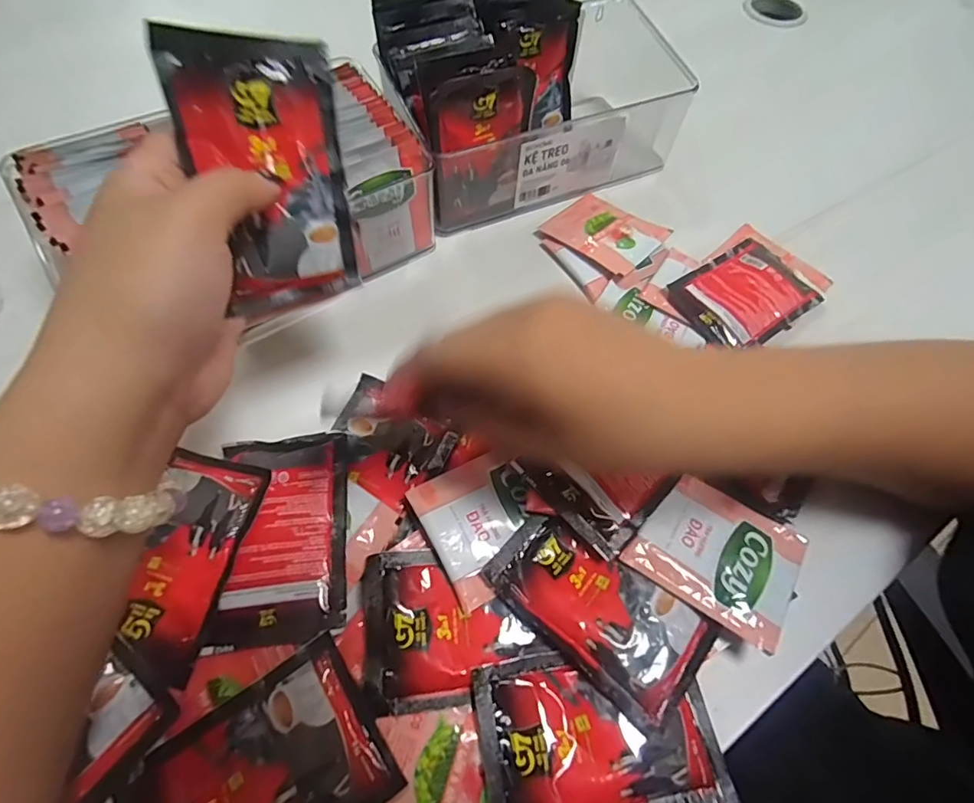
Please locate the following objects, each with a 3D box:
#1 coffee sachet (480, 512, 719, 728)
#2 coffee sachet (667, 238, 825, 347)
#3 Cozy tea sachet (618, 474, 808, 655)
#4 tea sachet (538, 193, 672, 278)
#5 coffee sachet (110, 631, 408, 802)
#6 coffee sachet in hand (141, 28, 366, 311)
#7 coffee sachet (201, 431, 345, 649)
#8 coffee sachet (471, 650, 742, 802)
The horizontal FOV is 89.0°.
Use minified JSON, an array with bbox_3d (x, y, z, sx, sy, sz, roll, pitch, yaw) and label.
[{"bbox_3d":[0.052,0.096,0.233,0.098,0.012,0.052,37,66,15],"label":"coffee sachet"},{"bbox_3d":[0.174,-0.075,0.332,0.098,0.006,0.065,-30,68,-18],"label":"coffee sachet"},{"bbox_3d":[0.117,0.074,0.248,0.075,0.007,0.068,34,61,16],"label":"Cozy tea sachet"},{"bbox_3d":[0.086,-0.124,0.360,0.071,0.009,0.063,41,67,17],"label":"tea sachet"},{"bbox_3d":[-0.092,0.151,0.195,0.098,0.008,0.066,-30,63,-16],"label":"coffee sachet"},{"bbox_3d":[-0.089,-0.092,0.209,0.063,0.101,0.010,-23,31,-33],"label":"coffee sachet in hand"},{"bbox_3d":[-0.101,0.063,0.244,0.061,0.008,0.097,-4,63,-6],"label":"coffee sachet"},{"bbox_3d":[0.048,0.143,0.214,0.100,0.011,0.066,-8,63,-8],"label":"coffee sachet"}]

